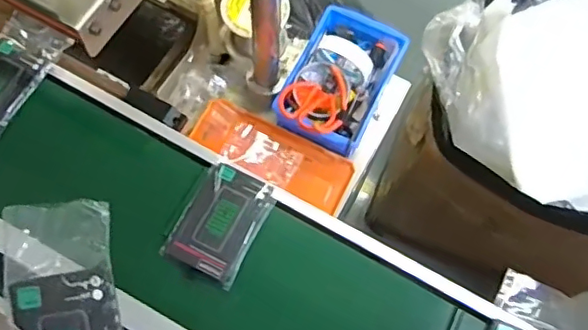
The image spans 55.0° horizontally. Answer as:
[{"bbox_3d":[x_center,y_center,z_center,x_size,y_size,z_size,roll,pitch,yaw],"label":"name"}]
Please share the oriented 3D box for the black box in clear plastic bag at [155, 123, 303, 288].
[{"bbox_3d":[-0.076,0.045,0.721,0.098,0.018,0.202,27,70,7],"label":"black box in clear plastic bag"}]

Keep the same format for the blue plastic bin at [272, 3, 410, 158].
[{"bbox_3d":[0.070,-0.127,0.851,0.136,0.075,0.217,27,70,7],"label":"blue plastic bin"}]

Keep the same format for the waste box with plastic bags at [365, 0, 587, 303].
[{"bbox_3d":[0.560,-0.055,1.290,0.622,0.607,0.566,18,70,4],"label":"waste box with plastic bags"}]

